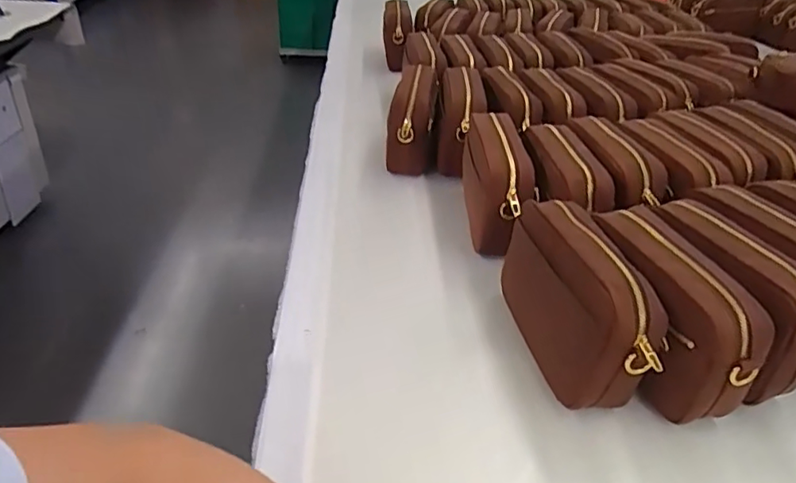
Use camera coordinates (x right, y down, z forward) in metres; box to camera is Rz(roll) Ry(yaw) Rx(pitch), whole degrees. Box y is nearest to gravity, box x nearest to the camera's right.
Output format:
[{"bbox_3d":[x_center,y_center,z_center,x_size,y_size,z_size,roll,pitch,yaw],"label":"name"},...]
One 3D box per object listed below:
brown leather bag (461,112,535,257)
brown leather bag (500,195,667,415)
[{"bbox_3d":[0.122,-0.076,0.737,0.068,0.113,0.221,3,34,0],"label":"brown leather bag"},{"bbox_3d":[0.164,0.054,0.539,0.076,0.118,0.203,-5,35,-12],"label":"brown leather bag"}]

